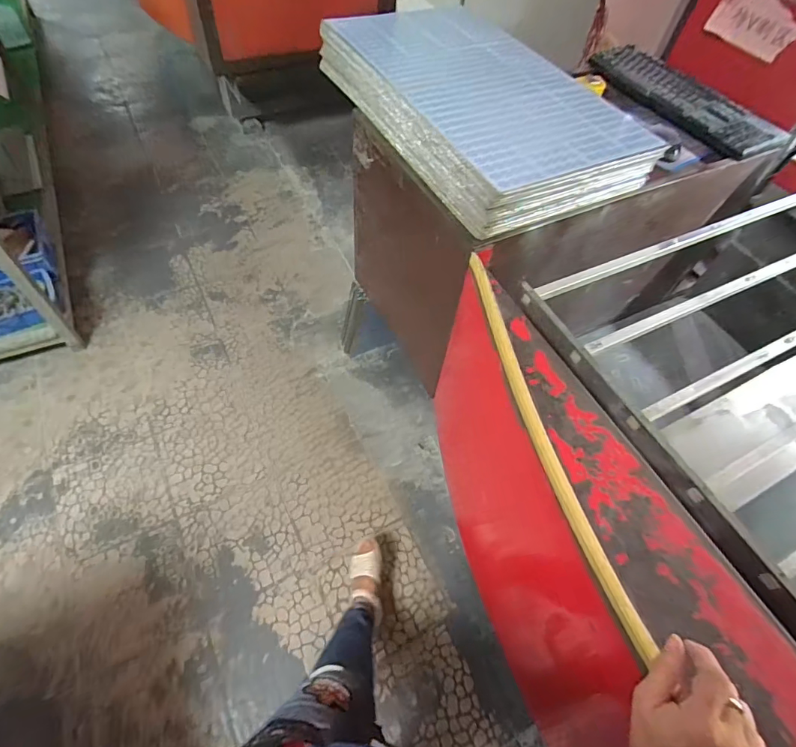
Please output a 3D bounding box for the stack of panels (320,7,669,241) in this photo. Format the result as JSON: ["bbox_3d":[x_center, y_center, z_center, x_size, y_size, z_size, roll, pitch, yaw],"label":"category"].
[{"bbox_3d":[0.140,-0.508,0.847,0.361,0.101,0.606,-20,61,-17],"label":"stack of panels"}]

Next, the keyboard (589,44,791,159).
[{"bbox_3d":[0.613,-0.612,0.986,0.150,0.030,0.448,-25,62,-19],"label":"keyboard"}]

